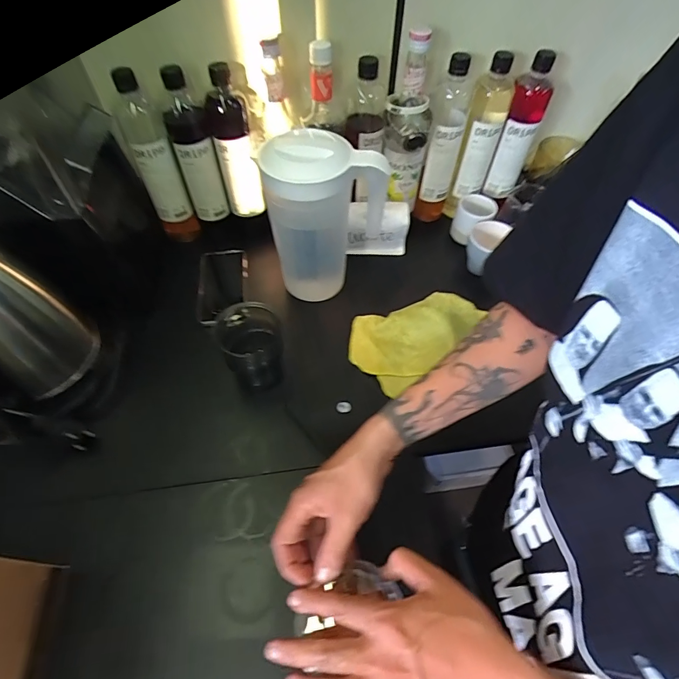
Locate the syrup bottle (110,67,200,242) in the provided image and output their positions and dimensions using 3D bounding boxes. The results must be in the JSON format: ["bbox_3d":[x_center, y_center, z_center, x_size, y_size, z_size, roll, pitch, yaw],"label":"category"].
[{"bbox_3d":[-0.284,-0.268,0.617,0.060,0.261,0.053,-23,58,-17],"label":"syrup bottle"}]

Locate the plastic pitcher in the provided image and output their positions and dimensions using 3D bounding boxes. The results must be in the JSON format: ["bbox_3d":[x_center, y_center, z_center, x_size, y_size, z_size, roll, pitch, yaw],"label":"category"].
[{"bbox_3d":[-0.019,-0.158,0.574,0.159,0.244,0.095,6,55,3],"label":"plastic pitcher"}]

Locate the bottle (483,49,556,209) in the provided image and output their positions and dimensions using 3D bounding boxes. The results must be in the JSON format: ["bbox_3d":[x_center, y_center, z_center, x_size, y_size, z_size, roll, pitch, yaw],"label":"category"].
[{"bbox_3d":[0.306,-0.350,0.676,0.056,0.224,0.055,32,60,19],"label":"bottle"}]

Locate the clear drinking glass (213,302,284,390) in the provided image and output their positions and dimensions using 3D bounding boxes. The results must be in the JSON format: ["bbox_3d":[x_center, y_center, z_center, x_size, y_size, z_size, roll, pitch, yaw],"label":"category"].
[{"bbox_3d":[-0.123,0.009,0.550,0.086,0.108,0.102,-15,56,-12],"label":"clear drinking glass"}]

